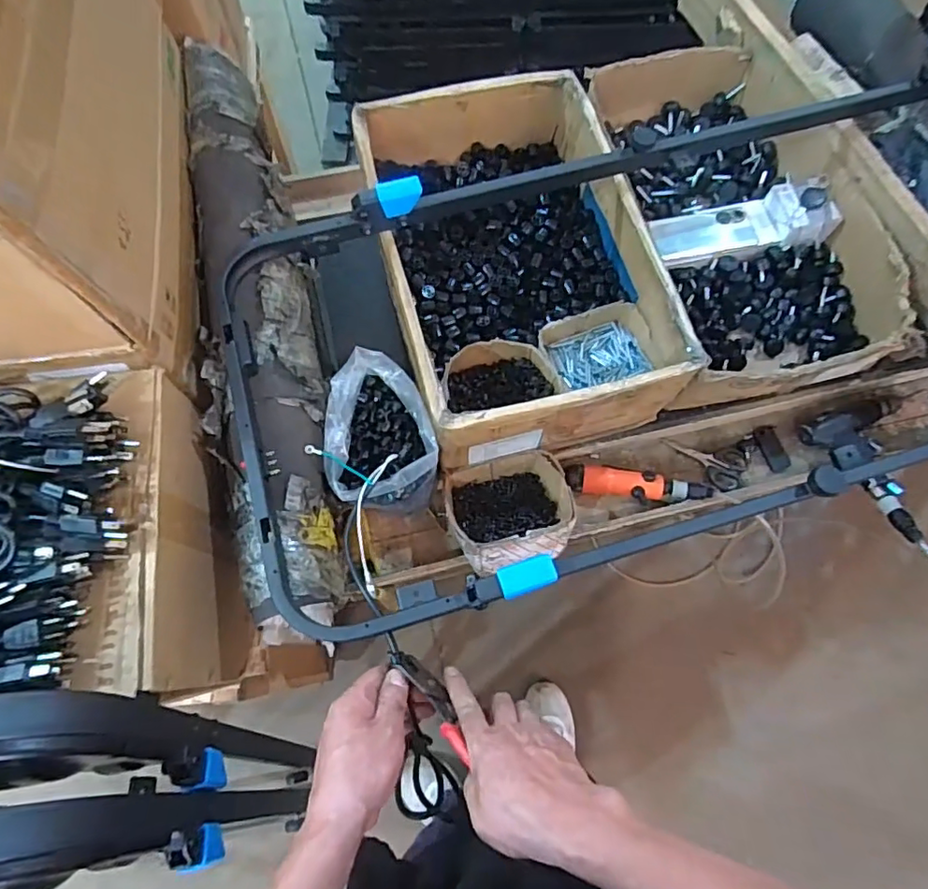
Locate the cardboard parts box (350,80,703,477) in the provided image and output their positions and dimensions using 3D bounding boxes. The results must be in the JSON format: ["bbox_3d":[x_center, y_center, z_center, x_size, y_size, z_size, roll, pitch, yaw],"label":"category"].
[{"bbox_3d":[0.069,-0.266,0.830,0.350,0.152,0.529,-15,72,-6],"label":"cardboard parts box"}]

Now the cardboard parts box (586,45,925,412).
[{"bbox_3d":[0.439,-0.365,0.894,0.366,0.136,0.605,-9,71,-4],"label":"cardboard parts box"}]

